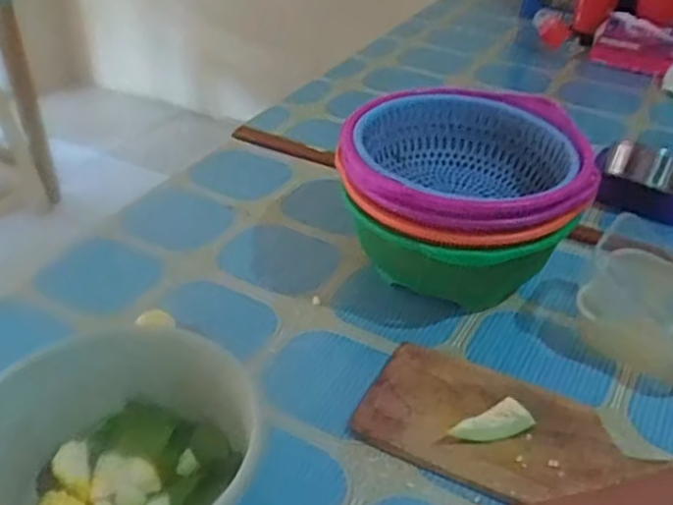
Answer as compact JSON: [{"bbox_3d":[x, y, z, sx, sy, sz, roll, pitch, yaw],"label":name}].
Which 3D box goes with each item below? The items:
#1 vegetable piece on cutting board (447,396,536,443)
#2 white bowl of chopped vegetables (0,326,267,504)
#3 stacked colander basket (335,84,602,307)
[{"bbox_3d":[0.154,0.169,0.680,0.080,0.019,0.031,-15,41,-20],"label":"vegetable piece on cutting board"},{"bbox_3d":[-0.189,0.188,0.602,0.228,0.125,0.235,1,37,-1],"label":"white bowl of chopped vegetables"},{"bbox_3d":[0.146,-0.060,0.869,0.274,0.191,0.266,1,38,-1],"label":"stacked colander basket"}]

